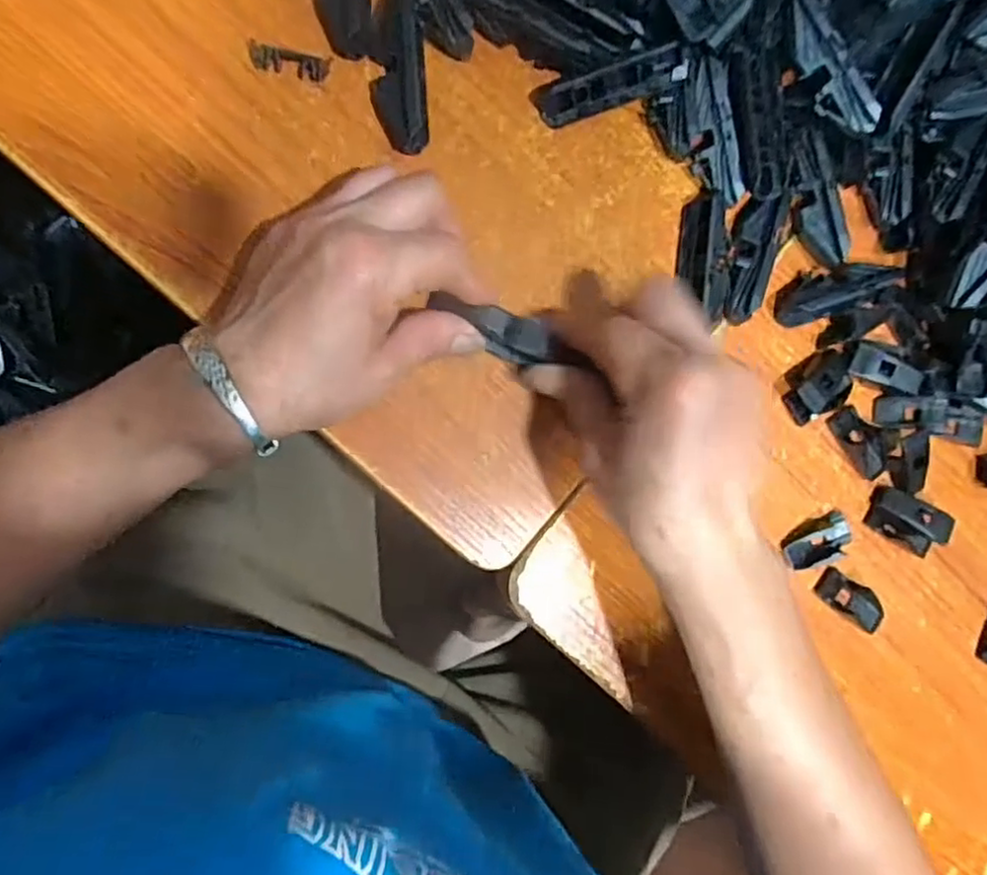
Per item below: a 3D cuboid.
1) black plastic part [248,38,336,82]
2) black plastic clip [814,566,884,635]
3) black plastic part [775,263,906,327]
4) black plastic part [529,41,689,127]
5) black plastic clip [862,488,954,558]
[{"bbox_3d":[-0.096,-0.177,0.322,0.037,0.004,0.012,6,86,-13],"label":"black plastic part"},{"bbox_3d":[0.195,0.089,0.373,0.044,0.006,0.020,33,81,-10],"label":"black plastic clip"},{"bbox_3d":[0.190,-0.081,0.363,0.080,0.014,0.022,-22,92,-13],"label":"black plastic part"},{"bbox_3d":[0.058,-0.176,0.342,0.076,0.018,0.019,-16,95,4],"label":"black plastic part"},{"bbox_3d":[0.227,0.046,0.374,0.040,0.014,0.026,23,82,-11],"label":"black plastic clip"}]

